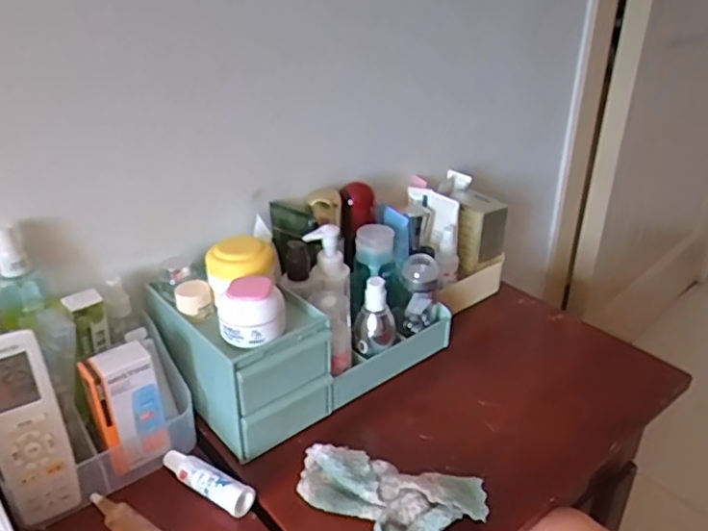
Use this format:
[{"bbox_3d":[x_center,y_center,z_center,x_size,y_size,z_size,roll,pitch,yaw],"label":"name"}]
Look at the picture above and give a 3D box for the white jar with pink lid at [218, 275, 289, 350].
[{"bbox_3d":[-0.090,0.040,0.545,0.057,0.045,0.044,-3,29,-7],"label":"white jar with pink lid"}]

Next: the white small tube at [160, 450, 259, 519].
[{"bbox_3d":[-0.132,0.190,0.541,0.099,0.024,0.022,17,33,28],"label":"white small tube"}]

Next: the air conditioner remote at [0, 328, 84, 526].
[{"bbox_3d":[-0.266,0.132,0.501,0.053,0.158,0.016,-21,15,-33],"label":"air conditioner remote"}]

